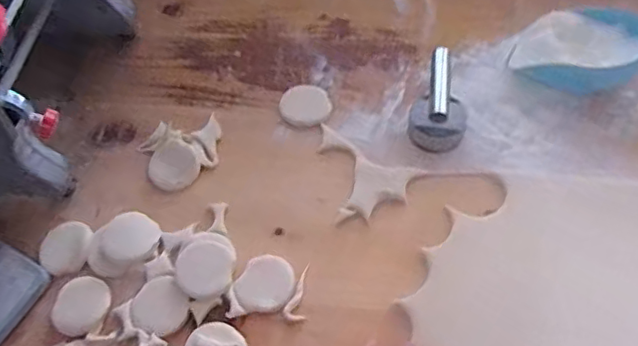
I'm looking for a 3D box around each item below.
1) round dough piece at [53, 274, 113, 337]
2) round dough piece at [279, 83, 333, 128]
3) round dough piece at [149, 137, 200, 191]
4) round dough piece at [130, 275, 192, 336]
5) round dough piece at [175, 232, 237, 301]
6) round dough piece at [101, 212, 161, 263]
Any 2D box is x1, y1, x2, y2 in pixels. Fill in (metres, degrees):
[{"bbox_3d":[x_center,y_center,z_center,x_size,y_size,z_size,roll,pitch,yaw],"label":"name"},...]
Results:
[{"bbox_3d":[-0.285,0.160,0.714,0.070,0.020,0.067,-2,59,3],"label":"round dough piece"},{"bbox_3d":[-0.019,-0.098,0.853,0.073,0.007,0.071,-2,59,3],"label":"round dough piece"},{"bbox_3d":[-0.195,-0.010,0.808,0.070,0.006,0.070,-1,74,5],"label":"round dough piece"},{"bbox_3d":[-0.189,0.159,0.704,0.063,0.014,0.069,-2,59,3],"label":"round dough piece"},{"bbox_3d":[-0.137,0.112,0.723,0.069,0.017,0.083,3,59,6],"label":"round dough piece"},{"bbox_3d":[-0.235,0.081,0.743,0.067,0.010,0.061,2,71,-6],"label":"round dough piece"}]

